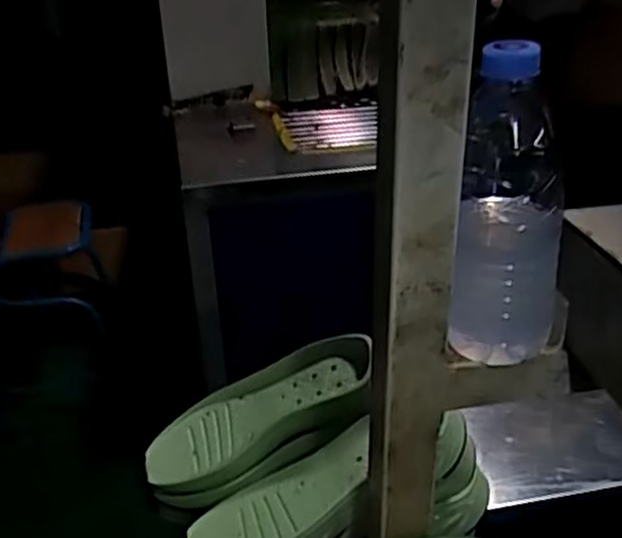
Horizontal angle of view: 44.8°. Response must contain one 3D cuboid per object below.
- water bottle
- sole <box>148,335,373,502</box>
[{"bbox_3d":[0.119,-0.038,0.457,0.061,0.191,0.077,4,30,16],"label":"water bottle"},{"bbox_3d":[-0.043,0.142,0.738,0.249,0.039,0.100,-29,28,6],"label":"sole"}]

